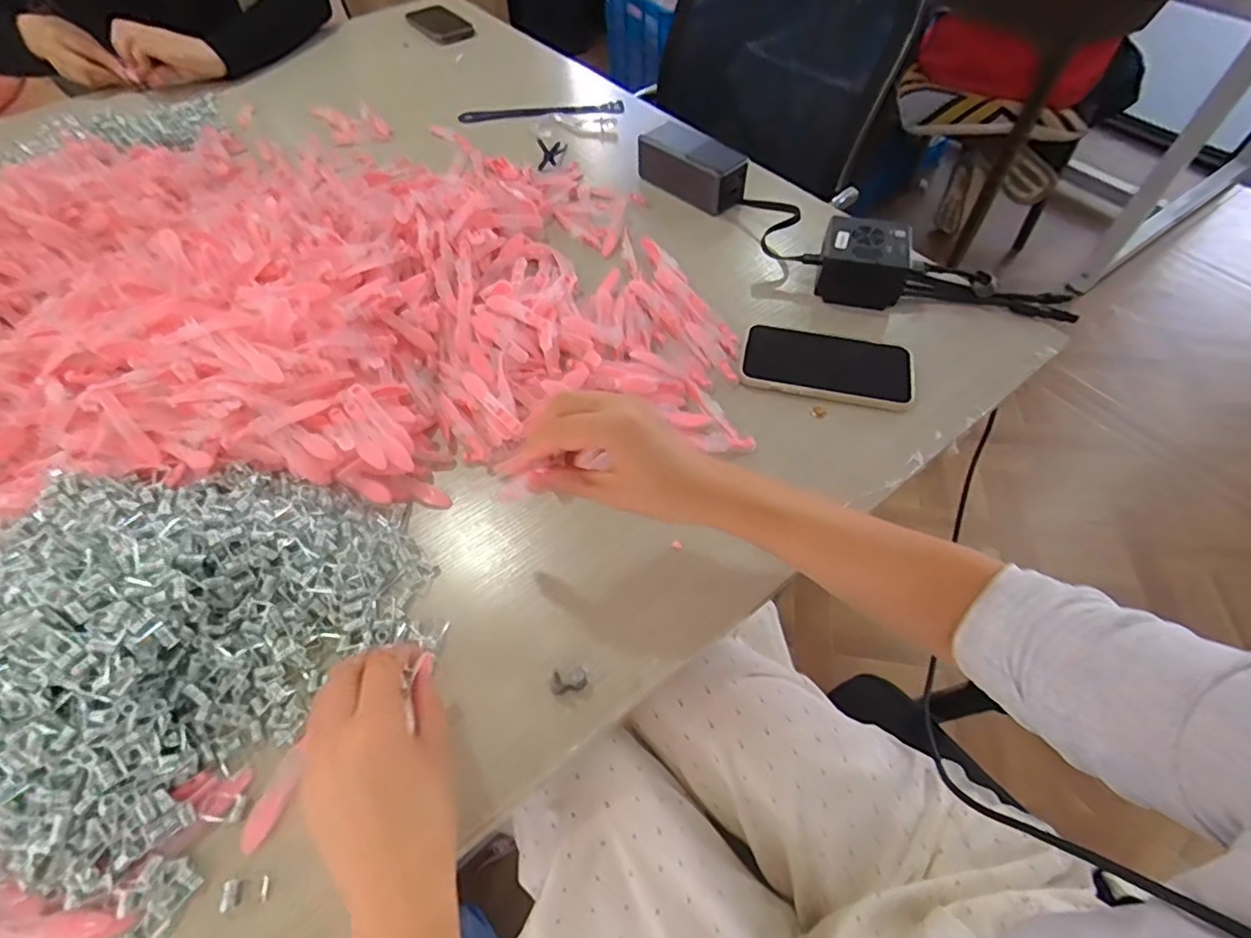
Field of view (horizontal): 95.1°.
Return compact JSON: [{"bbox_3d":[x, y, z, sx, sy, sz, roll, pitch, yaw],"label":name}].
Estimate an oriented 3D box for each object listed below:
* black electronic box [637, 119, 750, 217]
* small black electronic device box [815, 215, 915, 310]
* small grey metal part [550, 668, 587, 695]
[{"bbox_3d":[0.076,-0.336,0.644,0.128,0.058,0.051,39,65,23],"label":"black electronic box"},{"bbox_3d":[0.227,-0.195,0.550,0.080,0.064,0.060,15,58,11],"label":"small black electronic device box"},{"bbox_3d":[-0.036,0.135,0.365,0.023,0.018,0.011,-15,58,-9],"label":"small grey metal part"}]

